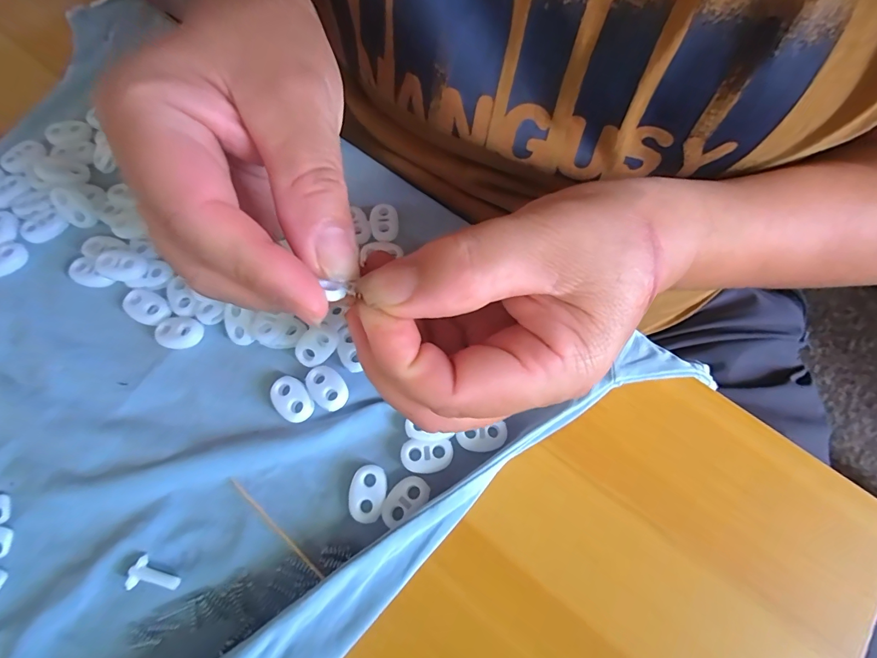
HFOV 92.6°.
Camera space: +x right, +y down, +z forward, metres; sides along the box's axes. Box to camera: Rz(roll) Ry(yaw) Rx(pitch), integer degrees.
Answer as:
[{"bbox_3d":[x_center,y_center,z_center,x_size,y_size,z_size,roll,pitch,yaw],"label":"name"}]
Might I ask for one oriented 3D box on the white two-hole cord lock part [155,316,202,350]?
[{"bbox_3d":[-0.121,0.002,0.195,0.021,0.007,0.015,13,70,2],"label":"white two-hole cord lock part"}]

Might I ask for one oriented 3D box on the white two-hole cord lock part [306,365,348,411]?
[{"bbox_3d":[-0.050,0.026,0.187,0.015,0.004,0.022,-43,77,-15],"label":"white two-hole cord lock part"}]

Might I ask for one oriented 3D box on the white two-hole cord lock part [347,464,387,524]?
[{"bbox_3d":[-0.030,0.069,0.175,0.015,0.005,0.022,8,70,1],"label":"white two-hole cord lock part"}]

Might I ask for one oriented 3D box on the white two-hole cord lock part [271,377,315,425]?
[{"bbox_3d":[-0.065,0.031,0.187,0.015,0.004,0.022,-34,75,-13],"label":"white two-hole cord lock part"}]

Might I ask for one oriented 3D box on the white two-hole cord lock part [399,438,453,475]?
[{"bbox_3d":[-0.005,0.054,0.178,0.022,0.004,0.014,4,70,-1],"label":"white two-hole cord lock part"}]

